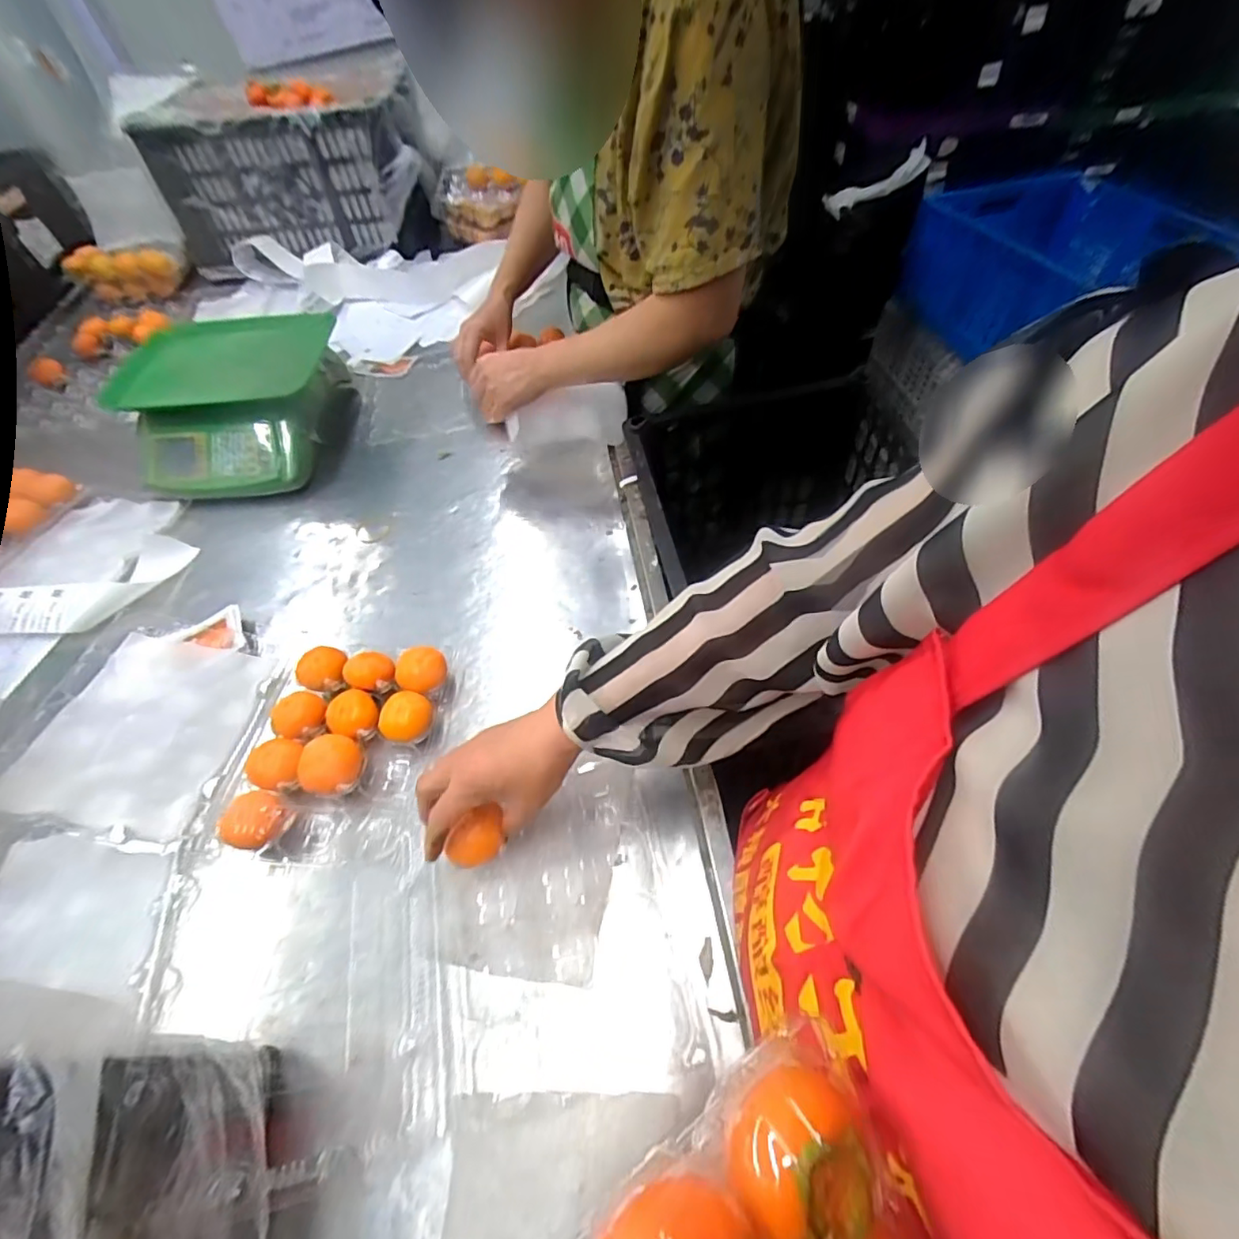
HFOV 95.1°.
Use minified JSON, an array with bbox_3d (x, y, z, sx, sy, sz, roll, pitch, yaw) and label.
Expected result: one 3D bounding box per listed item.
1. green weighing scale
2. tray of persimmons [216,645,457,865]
[{"bbox_3d":[-0.545,-0.306,0.799,0.274,0.120,0.261,-5,52,1],"label":"green weighing scale"},{"bbox_3d":[-0.260,0.112,0.533,0.169,0.043,0.213,-1,52,4],"label":"tray of persimmons"}]

